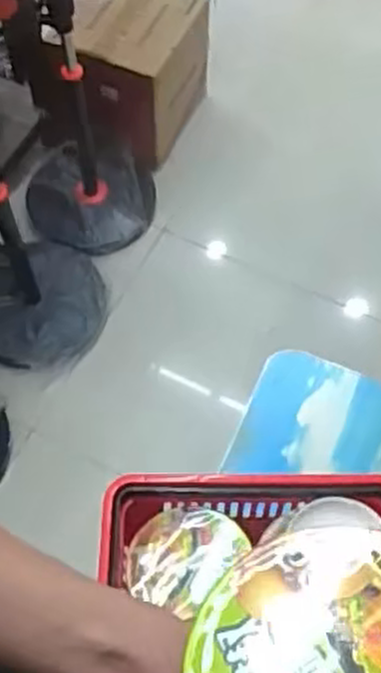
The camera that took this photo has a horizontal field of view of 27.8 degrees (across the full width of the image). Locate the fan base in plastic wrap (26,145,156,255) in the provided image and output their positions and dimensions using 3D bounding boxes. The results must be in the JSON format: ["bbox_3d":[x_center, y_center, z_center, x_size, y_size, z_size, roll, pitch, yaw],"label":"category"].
[{"bbox_3d":[-0.229,-0.322,1.789,0.282,0.067,0.256,0,62,0],"label":"fan base in plastic wrap"}]

